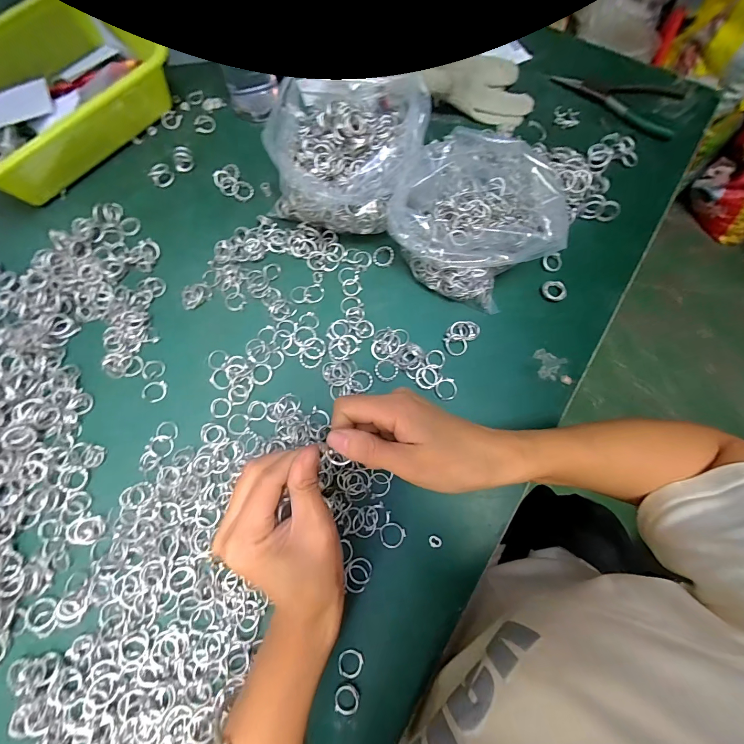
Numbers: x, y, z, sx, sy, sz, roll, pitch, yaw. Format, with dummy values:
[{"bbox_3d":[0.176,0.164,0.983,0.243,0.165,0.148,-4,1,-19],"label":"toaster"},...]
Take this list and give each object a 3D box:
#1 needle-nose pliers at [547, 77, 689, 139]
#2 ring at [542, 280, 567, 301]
[{"bbox_3d":[0.324,-0.366,0.458,0.163,0.007,0.080,36,78,9],"label":"needle-nose pliers"},{"bbox_3d":[0.199,-0.089,0.384,0.025,0.007,0.025,0,75,0],"label":"ring"}]

